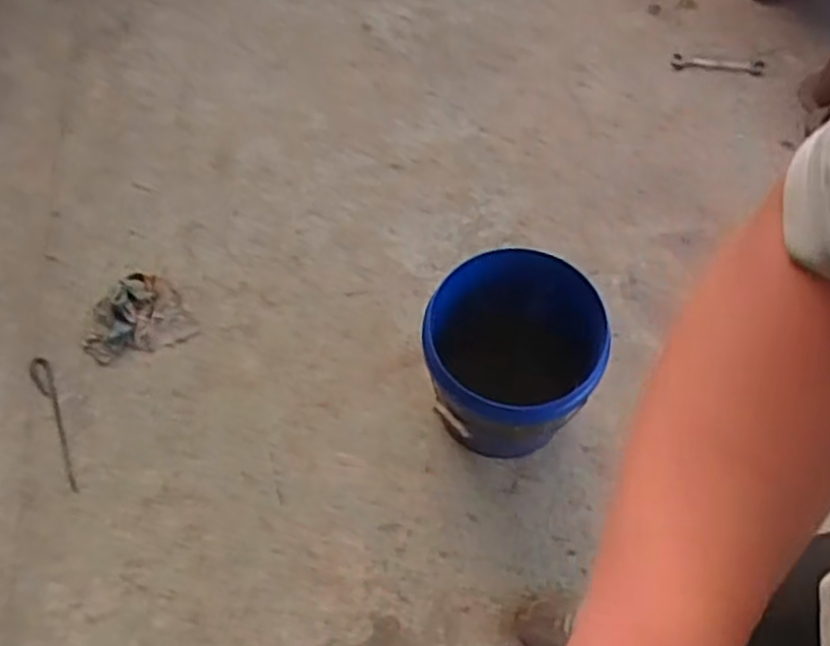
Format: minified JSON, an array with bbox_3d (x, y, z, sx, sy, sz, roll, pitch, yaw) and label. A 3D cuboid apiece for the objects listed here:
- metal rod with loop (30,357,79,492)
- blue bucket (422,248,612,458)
[{"bbox_3d":[-0.677,0.186,1.437,0.042,0.014,0.295,-26,65,-10],"label":"metal rod with loop"},{"bbox_3d":[0.159,0.069,1.272,0.276,0.306,0.261,0,65,0],"label":"blue bucket"}]

